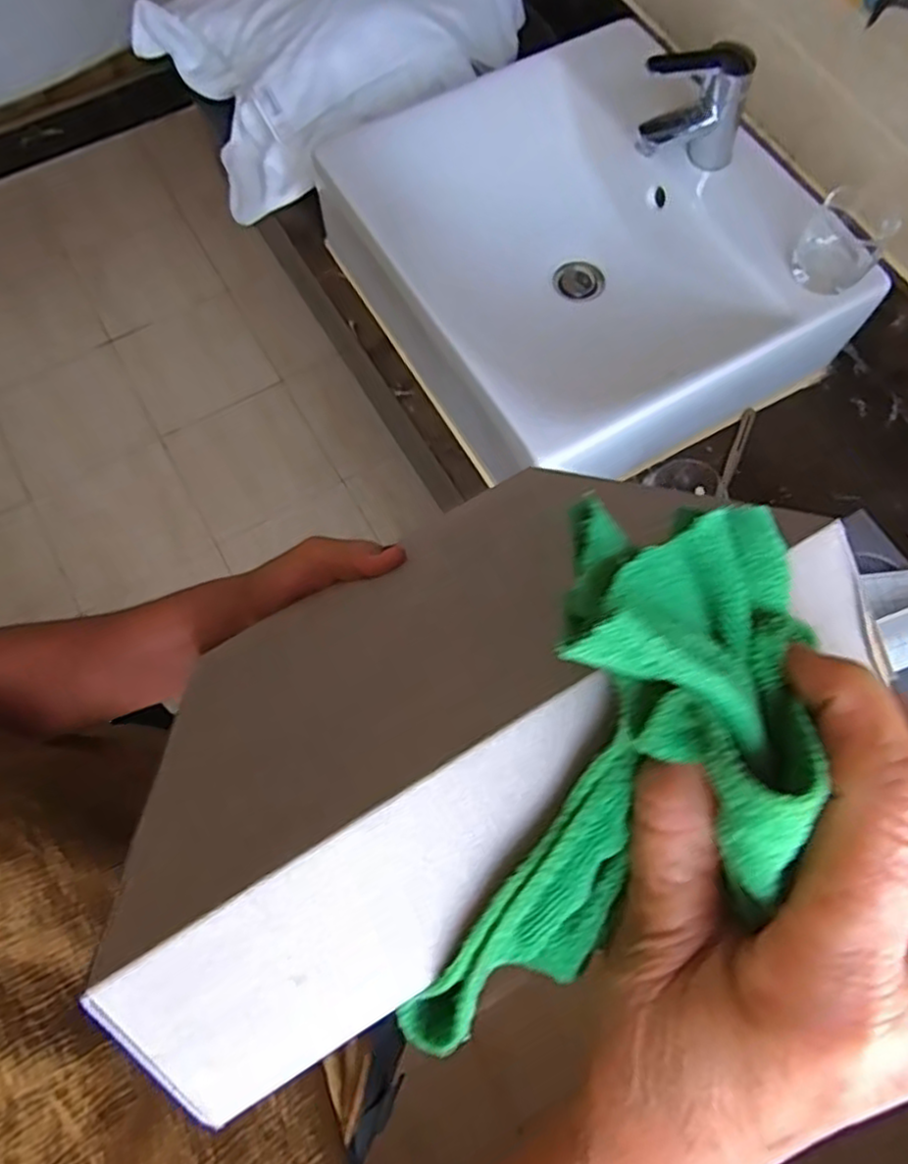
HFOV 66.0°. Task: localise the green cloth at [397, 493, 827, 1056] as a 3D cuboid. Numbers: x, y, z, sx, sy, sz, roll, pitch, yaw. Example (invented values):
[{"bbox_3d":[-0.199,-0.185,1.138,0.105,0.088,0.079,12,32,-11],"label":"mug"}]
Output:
[{"bbox_3d":[0.033,0.059,0.168,0.066,0.056,0.163,26,101,7],"label":"green cloth"}]

